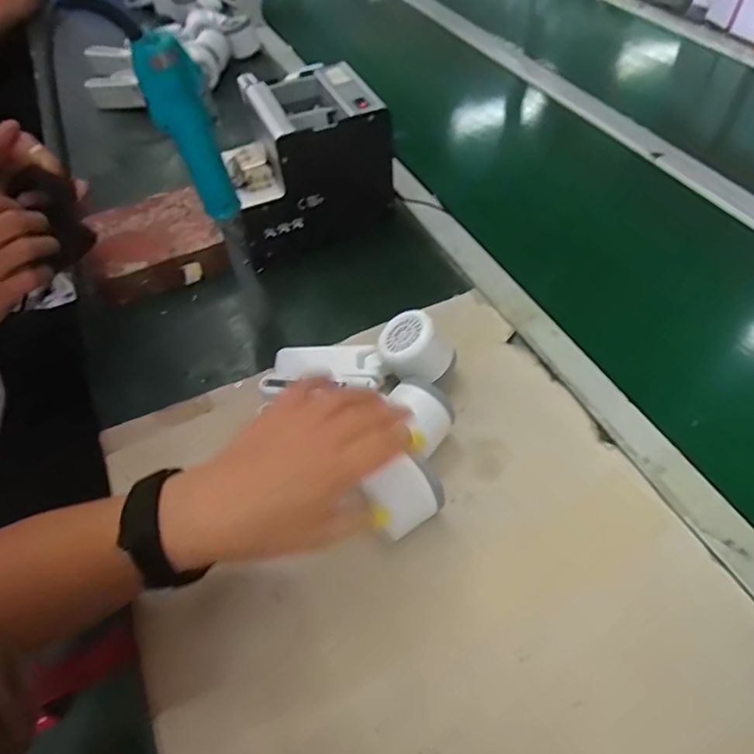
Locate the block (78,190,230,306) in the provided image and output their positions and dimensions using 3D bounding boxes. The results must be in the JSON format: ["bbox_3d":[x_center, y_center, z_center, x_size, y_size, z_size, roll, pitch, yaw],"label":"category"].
[{"bbox_3d":[-0.257,-0.151,0.637,0.148,0.064,0.125,-17,53,-11],"label":"block"}]

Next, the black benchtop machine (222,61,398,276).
[{"bbox_3d":[-0.087,-0.230,0.623,0.190,0.160,0.133,-21,54,-14],"label":"black benchtop machine"}]

